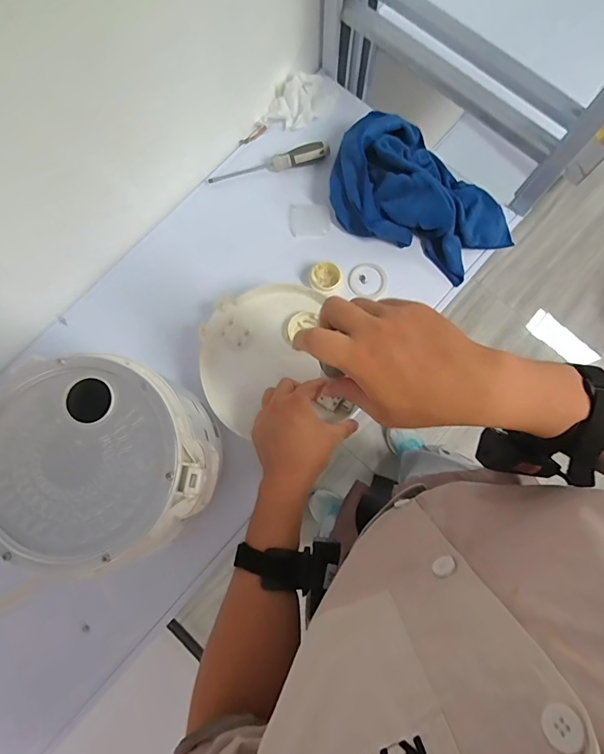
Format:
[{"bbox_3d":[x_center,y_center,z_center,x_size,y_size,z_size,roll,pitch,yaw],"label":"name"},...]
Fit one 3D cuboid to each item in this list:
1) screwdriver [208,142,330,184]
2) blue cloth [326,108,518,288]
[{"bbox_3d":[-0.049,-0.324,0.631,0.184,0.023,0.024,-15,79,-2],"label":"screwdriver"},{"bbox_3d":[0.159,-0.248,0.590,0.265,0.075,0.164,42,82,8],"label":"blue cloth"}]

